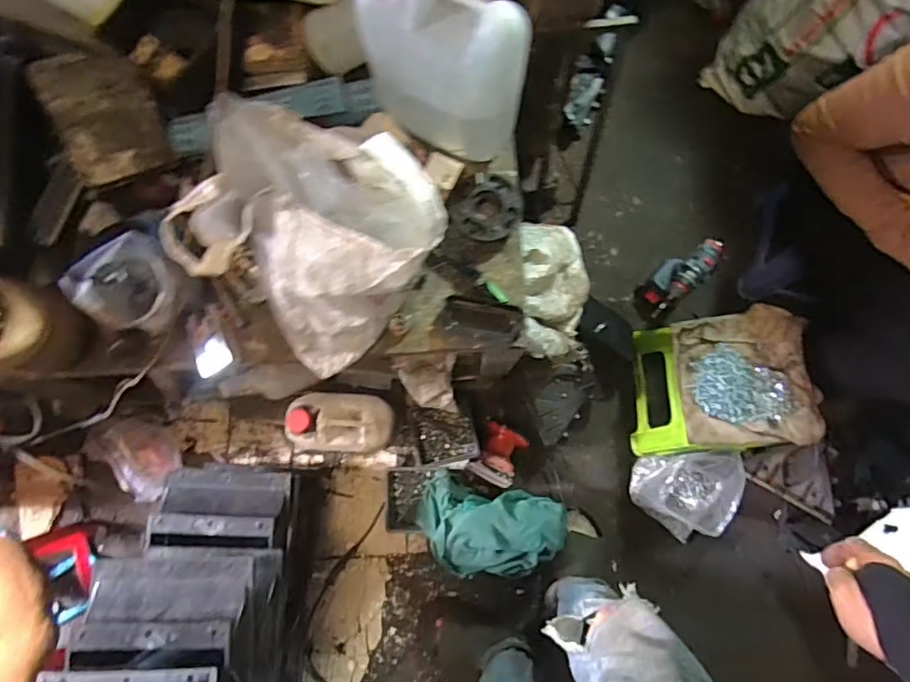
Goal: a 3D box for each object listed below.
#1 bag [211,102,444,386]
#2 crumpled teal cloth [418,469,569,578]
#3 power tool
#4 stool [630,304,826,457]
[{"bbox_3d":[-0.166,-0.122,0.648,0.228,0.281,0.235,-36,83,-6],"label":"bag"},{"bbox_3d":[0.061,0.369,1.105,0.275,0.100,0.175,14,81,2],"label":"crumpled teal cloth"},{"bbox_3d":[0.465,-0.122,1.230,0.187,0.238,0.076,-41,83,-7],"label":"power tool"},{"bbox_3d":[0.537,0.090,1.171,0.274,0.256,0.256,-6,81,-1],"label":"stool"}]

